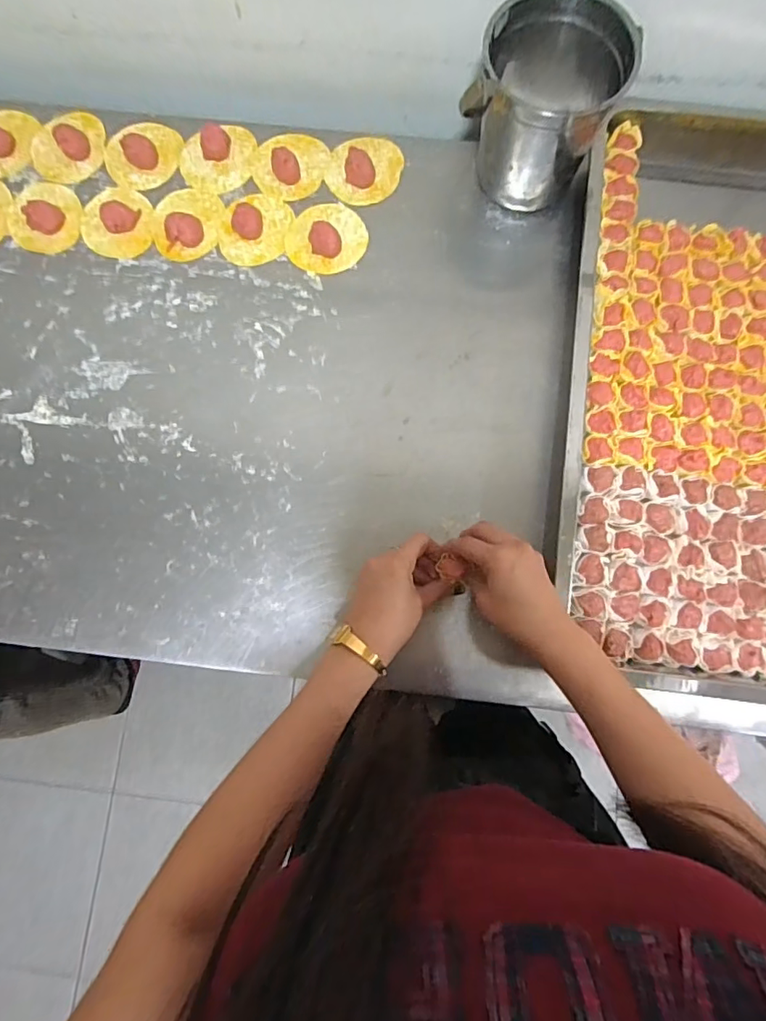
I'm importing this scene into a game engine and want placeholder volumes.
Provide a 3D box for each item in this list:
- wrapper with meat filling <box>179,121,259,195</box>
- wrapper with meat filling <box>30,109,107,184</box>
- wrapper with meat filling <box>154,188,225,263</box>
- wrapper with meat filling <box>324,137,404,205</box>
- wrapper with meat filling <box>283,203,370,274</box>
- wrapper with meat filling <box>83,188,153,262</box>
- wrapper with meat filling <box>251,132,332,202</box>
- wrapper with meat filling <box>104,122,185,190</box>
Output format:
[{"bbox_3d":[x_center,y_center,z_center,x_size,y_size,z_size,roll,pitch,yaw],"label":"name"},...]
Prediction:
[{"bbox_3d":[-0.185,-0.396,0.580,0.087,0.020,0.074,-14,82,-3],"label":"wrapper with meat filling"},{"bbox_3d":[-0.354,-0.411,0.583,0.086,0.016,0.072,-34,83,-5],"label":"wrapper with meat filling"},{"bbox_3d":[-0.217,-0.320,0.567,0.074,0.020,0.087,16,82,2],"label":"wrapper with meat filling"},{"bbox_3d":[-0.022,-0.384,0.571,0.082,0.023,0.079,0,81,-1],"label":"wrapper with meat filling"},{"bbox_3d":[-0.063,-0.302,0.563,0.085,0.017,0.084,-29,83,-5],"label":"wrapper with meat filling"},{"bbox_3d":[-0.295,-0.322,0.571,0.077,0.012,0.086,-5,81,-1],"label":"wrapper with meat filling"},{"bbox_3d":[-0.103,-0.393,0.577,0.080,0.026,0.085,0,81,-1],"label":"wrapper with meat filling"},{"bbox_3d":[-0.269,-0.406,0.580,0.086,0.017,0.069,-42,84,-6],"label":"wrapper with meat filling"}]

